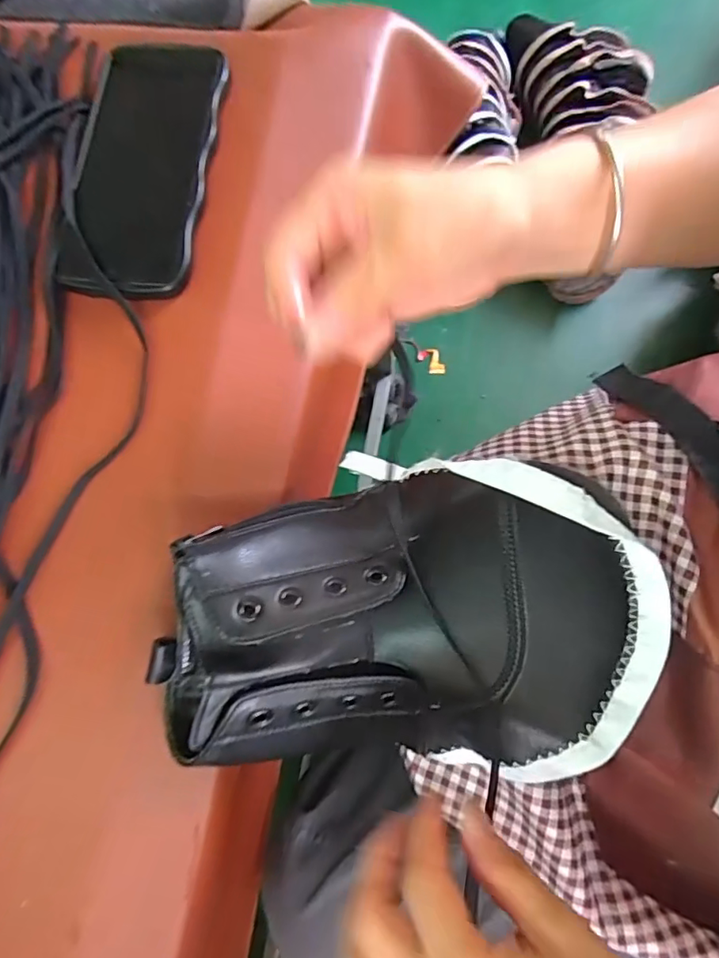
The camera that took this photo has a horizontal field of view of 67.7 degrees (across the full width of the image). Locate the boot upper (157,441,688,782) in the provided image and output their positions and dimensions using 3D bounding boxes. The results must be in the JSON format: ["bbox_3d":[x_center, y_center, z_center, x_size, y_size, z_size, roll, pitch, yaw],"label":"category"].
[{"bbox_3d":[0.028,0.064,0.265,0.222,0.066,0.148,8,79,0],"label":"boot upper"}]

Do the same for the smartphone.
[{"bbox_3d":[-0.126,-0.184,0.315,0.076,0.014,0.164,6,76,5],"label":"smartphone"}]

